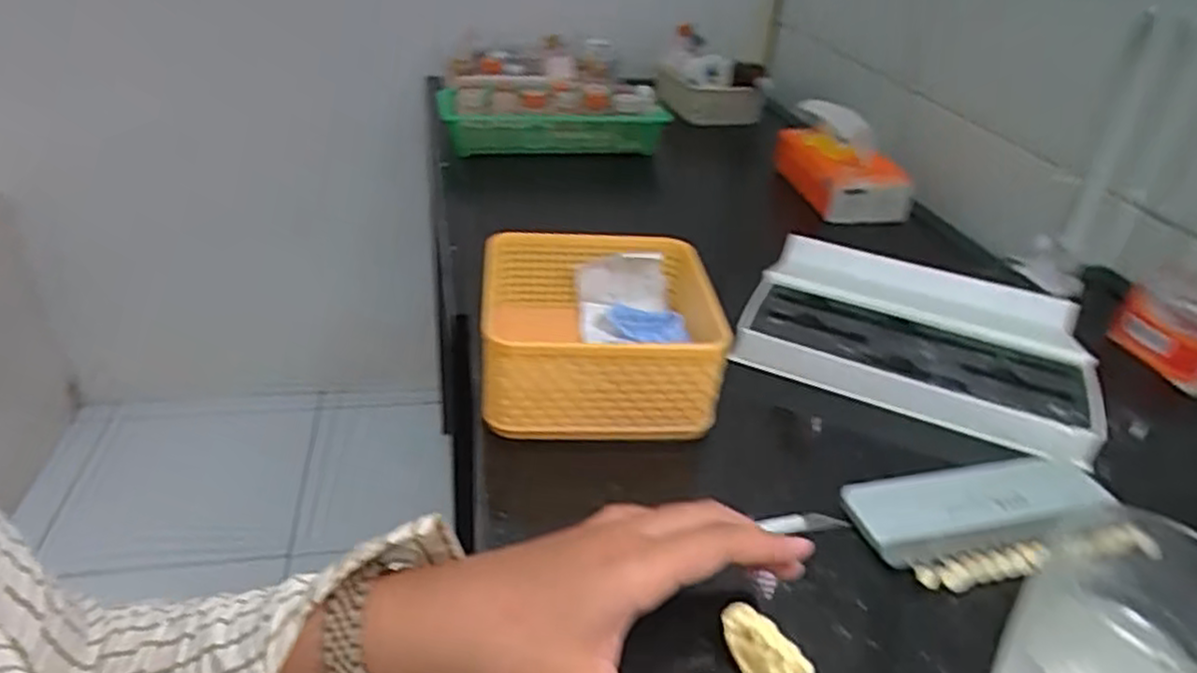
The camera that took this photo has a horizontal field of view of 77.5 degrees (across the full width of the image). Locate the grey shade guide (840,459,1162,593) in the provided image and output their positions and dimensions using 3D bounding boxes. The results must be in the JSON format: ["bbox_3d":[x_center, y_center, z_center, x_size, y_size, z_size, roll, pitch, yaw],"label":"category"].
[{"bbox_3d":[0.195,0.089,0.375,0.130,0.017,0.074,-1,31,-11],"label":"grey shade guide"}]

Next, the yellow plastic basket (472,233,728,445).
[{"bbox_3d":[0.000,-0.004,0.452,0.138,0.063,0.132,2,33,-4],"label":"yellow plastic basket"}]

